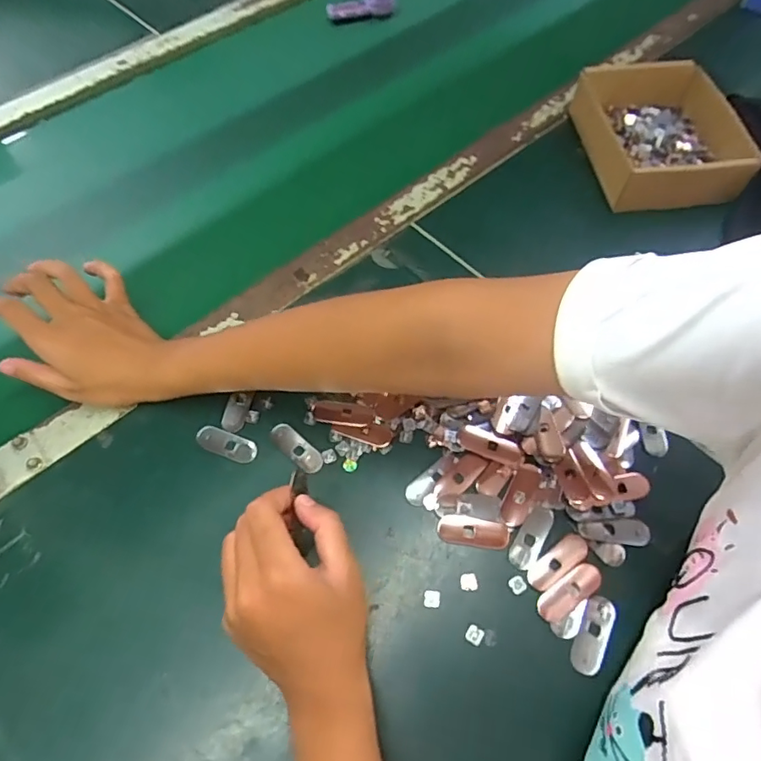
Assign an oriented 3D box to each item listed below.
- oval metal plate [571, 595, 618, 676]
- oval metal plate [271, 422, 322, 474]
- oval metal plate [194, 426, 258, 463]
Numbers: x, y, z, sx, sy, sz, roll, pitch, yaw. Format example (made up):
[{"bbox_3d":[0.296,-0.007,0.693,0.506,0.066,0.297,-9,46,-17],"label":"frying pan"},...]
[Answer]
[{"bbox_3d":[0.141,0.167,0.352,0.019,0.005,0.049,19,63,26],"label":"oval metal plate"},{"bbox_3d":[-0.065,0.053,0.415,0.049,0.004,0.018,40,72,18],"label":"oval metal plate"},{"bbox_3d":[-0.120,0.049,0.416,0.049,0.004,0.019,19,62,11],"label":"oval metal plate"}]

